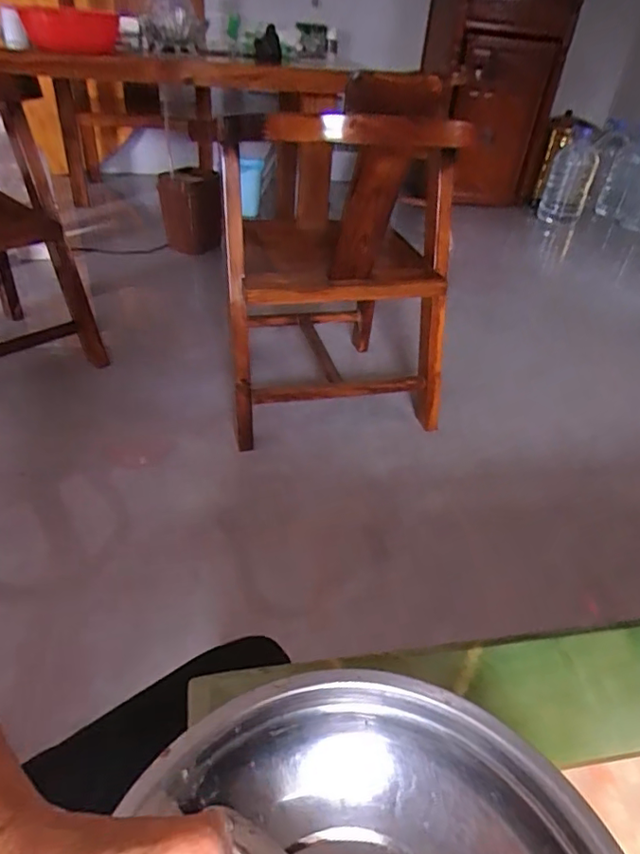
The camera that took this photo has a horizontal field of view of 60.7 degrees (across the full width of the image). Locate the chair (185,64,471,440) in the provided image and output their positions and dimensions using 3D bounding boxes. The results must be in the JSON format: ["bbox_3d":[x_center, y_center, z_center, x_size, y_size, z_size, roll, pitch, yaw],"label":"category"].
[{"bbox_3d":[0.035,-0.400,1.280,0.520,0.740,0.470,-8,40,-16],"label":"chair"}]

